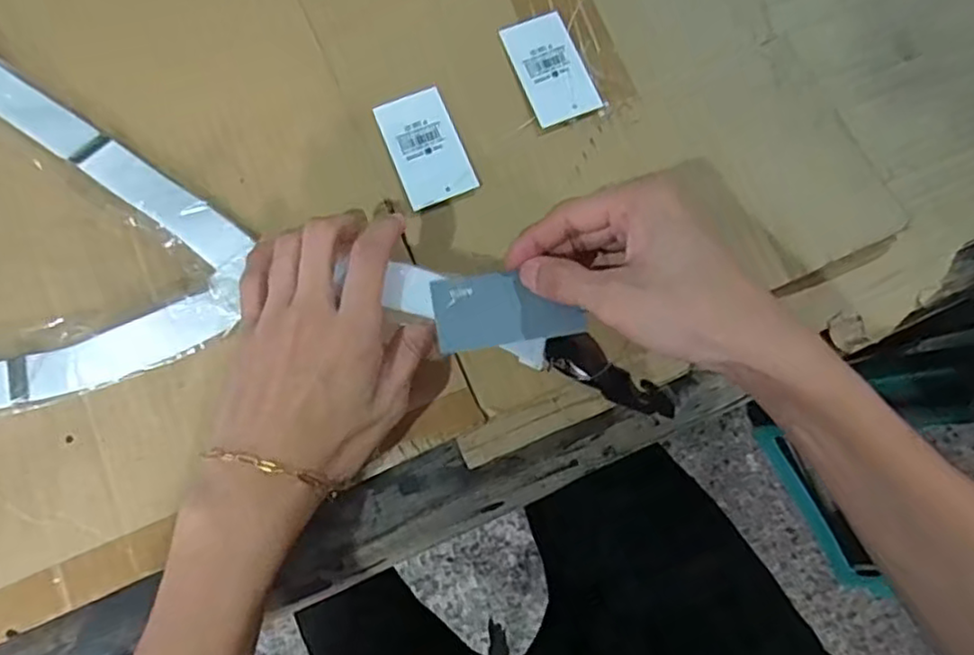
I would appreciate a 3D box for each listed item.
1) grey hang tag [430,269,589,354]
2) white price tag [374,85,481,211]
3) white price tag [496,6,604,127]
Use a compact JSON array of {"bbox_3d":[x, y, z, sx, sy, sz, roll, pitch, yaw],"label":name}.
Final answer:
[{"bbox_3d":[0.010,-0.011,0.333,0.069,0.007,0.037,-10,77,6],"label":"grey hang tag"},{"bbox_3d":[-0.036,-0.105,0.395,0.040,0.004,0.069,-22,78,-4],"label":"white price tag"},{"bbox_3d":[0.038,-0.154,0.403,0.040,0.004,0.071,-21,78,-4],"label":"white price tag"}]

